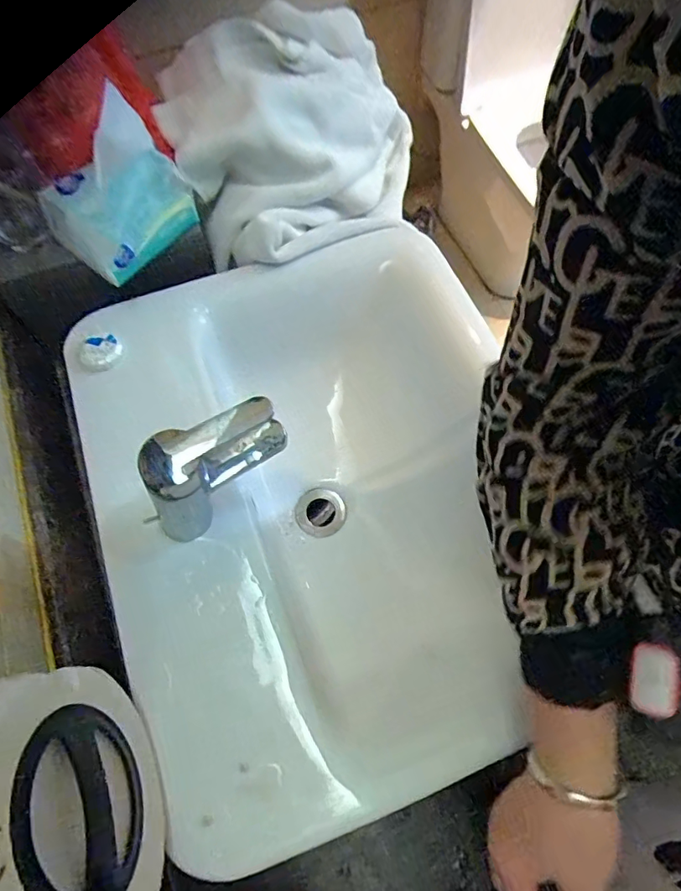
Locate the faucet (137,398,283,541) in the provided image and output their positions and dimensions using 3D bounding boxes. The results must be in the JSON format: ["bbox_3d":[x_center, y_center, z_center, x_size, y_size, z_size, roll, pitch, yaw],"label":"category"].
[{"bbox_3d":[-0.101,0.024,0.421,0.127,0.118,0.044,-26,68,-11],"label":"faucet"}]

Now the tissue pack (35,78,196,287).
[{"bbox_3d":[-0.218,-0.258,0.495,0.083,0.132,0.131,38,71,16],"label":"tissue pack"}]

